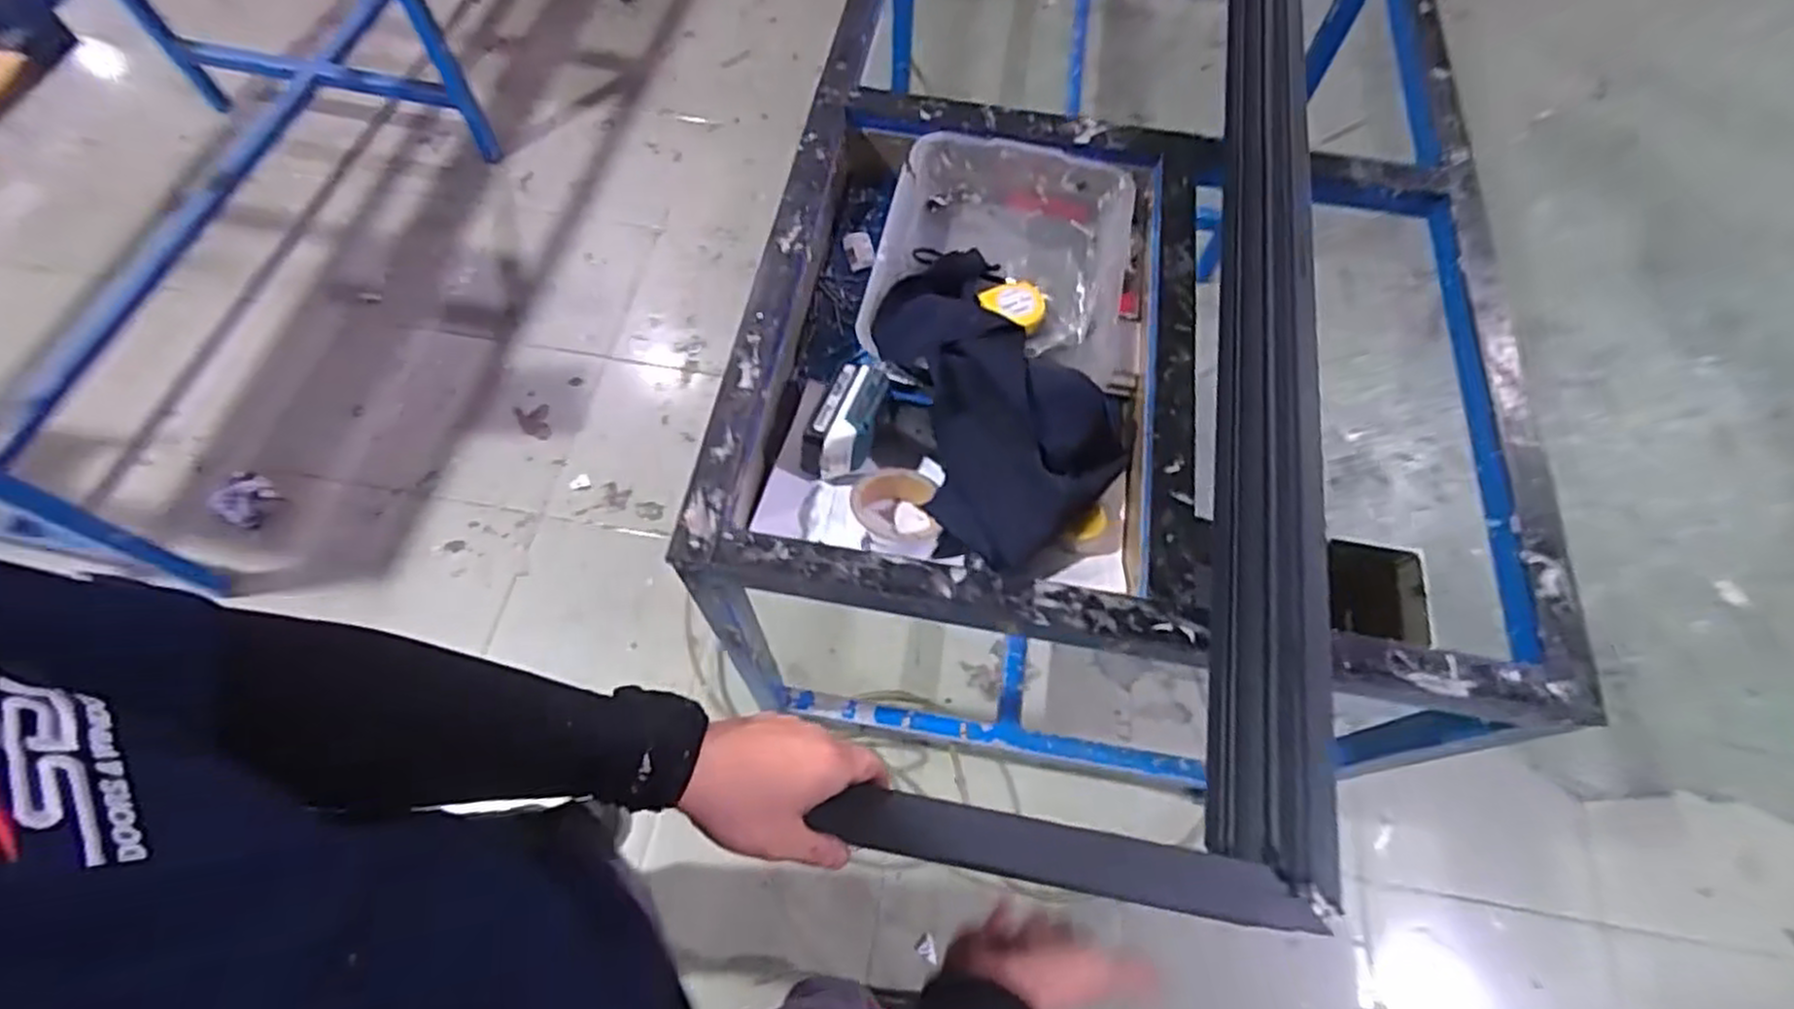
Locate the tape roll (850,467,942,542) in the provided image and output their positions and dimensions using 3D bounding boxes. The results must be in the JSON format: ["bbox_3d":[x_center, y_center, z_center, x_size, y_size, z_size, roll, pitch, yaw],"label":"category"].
[{"bbox_3d":[0.000,0.007,0.772,0.085,0.063,0.086,1,64,-2],"label":"tape roll"}]

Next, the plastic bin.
[{"bbox_3d":[0.122,-0.278,0.932,0.286,0.093,0.336,10,64,2],"label":"plastic bin"}]

